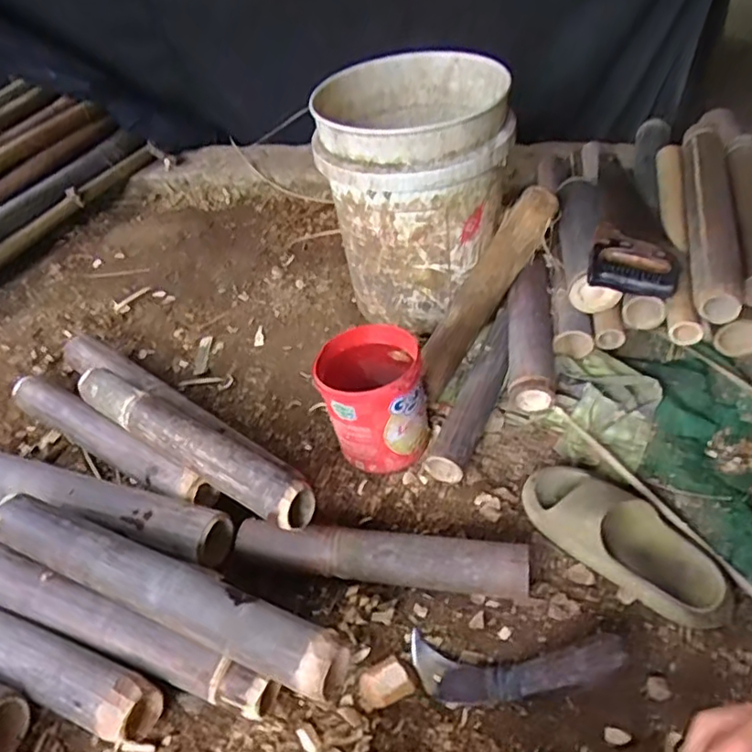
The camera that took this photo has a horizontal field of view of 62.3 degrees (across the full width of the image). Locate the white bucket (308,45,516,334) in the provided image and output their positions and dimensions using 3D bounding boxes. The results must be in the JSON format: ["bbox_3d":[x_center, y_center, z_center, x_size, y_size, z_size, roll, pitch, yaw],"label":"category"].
[{"bbox_3d":[0.065,-0.294,1.031,0.276,0.366,0.278,-5,41,4],"label":"white bucket"}]

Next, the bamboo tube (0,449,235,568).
[{"bbox_3d":[-0.418,0.171,0.857,0.479,0.076,0.069,10,45,18],"label":"bamboo tube"}]

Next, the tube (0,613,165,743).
[{"bbox_3d":[-0.499,0.289,0.733,0.583,0.069,0.059,13,45,21],"label":"tube"}]

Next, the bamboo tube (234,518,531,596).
[{"bbox_3d":[0.003,0.218,0.742,0.347,0.061,0.047,2,43,11],"label":"bamboo tube"}]

